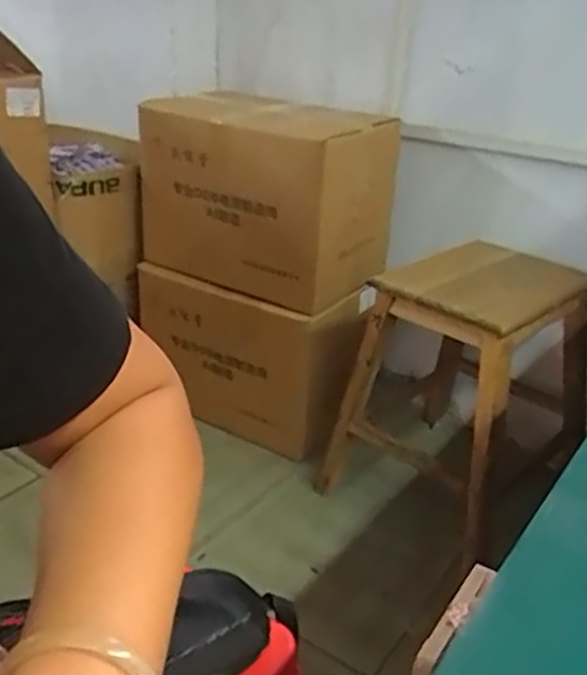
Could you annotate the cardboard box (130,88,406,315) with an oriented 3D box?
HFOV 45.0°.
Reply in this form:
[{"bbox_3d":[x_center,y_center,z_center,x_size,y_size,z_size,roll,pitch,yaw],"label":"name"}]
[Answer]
[{"bbox_3d":[-0.037,-0.313,1.538,0.464,0.378,0.331,18,31,31],"label":"cardboard box"}]

